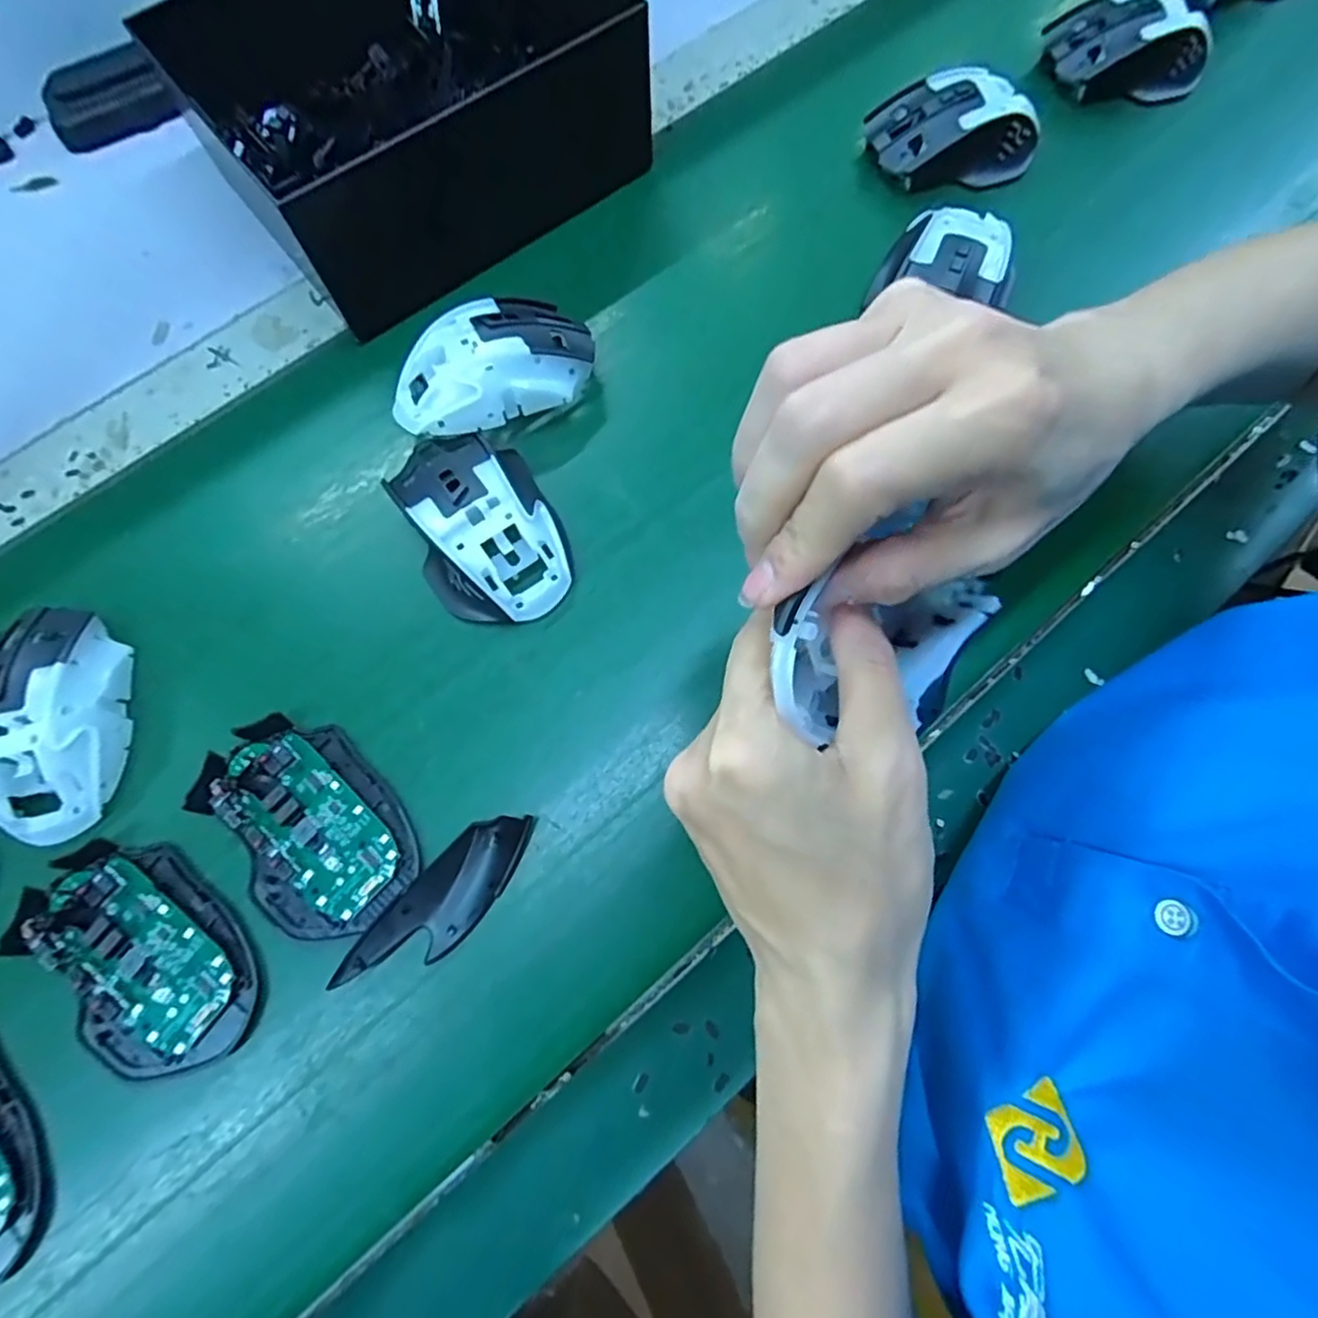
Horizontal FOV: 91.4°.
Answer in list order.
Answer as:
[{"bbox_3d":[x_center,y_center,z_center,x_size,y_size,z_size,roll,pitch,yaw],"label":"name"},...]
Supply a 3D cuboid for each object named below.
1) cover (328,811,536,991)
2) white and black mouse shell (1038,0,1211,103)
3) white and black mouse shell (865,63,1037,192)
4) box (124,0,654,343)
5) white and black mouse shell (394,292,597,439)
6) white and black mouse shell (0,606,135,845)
[{"bbox_3d":[-0.097,0.109,0.290,0.033,0.015,0.098,40,77,11],"label":"cover"},{"bbox_3d":[0.314,-0.411,0.432,0.109,0.039,0.060,-3,76,-2],"label":"white and black mouse shell"},{"bbox_3d":[0.190,-0.339,0.414,0.109,0.046,0.062,-5,73,-2],"label":"white and black mouse shell"},{"bbox_3d":[-0.149,-0.341,0.390,0.226,0.090,0.195,-38,76,-11],"label":"box"},{"bbox_3d":[-0.092,-0.159,0.358,0.111,0.046,0.067,-28,75,-8],"label":"white and black mouse shell"},{"bbox_3d":[-0.295,0.026,0.307,0.061,0.034,0.113,-21,74,-7],"label":"white and black mouse shell"}]

